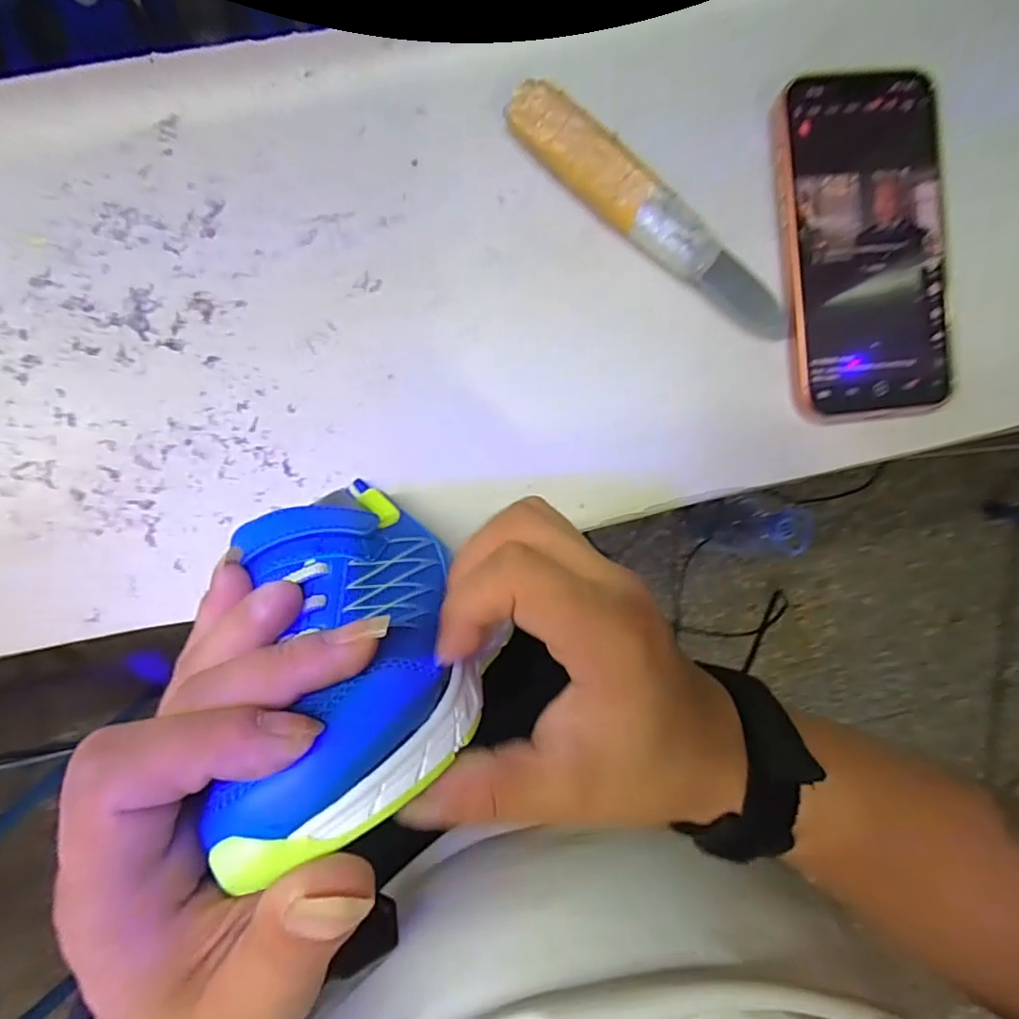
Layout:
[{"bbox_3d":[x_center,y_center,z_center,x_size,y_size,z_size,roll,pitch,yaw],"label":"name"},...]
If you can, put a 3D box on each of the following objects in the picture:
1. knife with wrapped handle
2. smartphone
[{"bbox_3d":[0.068,-0.139,0.264,0.165,0.024,0.025,38,89,-4],"label":"knife with wrapped handle"},{"bbox_3d":[0.175,-0.129,0.274,0.082,0.014,0.163,-5,92,-4],"label":"smartphone"}]

